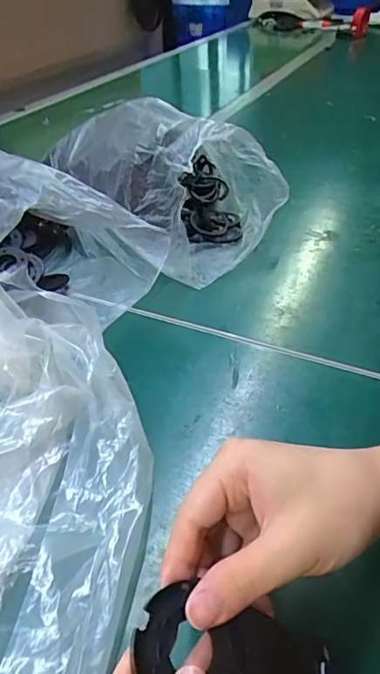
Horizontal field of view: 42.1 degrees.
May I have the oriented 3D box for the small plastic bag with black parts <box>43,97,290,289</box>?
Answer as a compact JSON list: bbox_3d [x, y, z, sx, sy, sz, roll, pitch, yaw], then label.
[{"bbox_3d":[-0.031,-0.210,0.621,0.195,0.139,0.292,-23,46,-26],"label":"small plastic bag with black parts"}]

